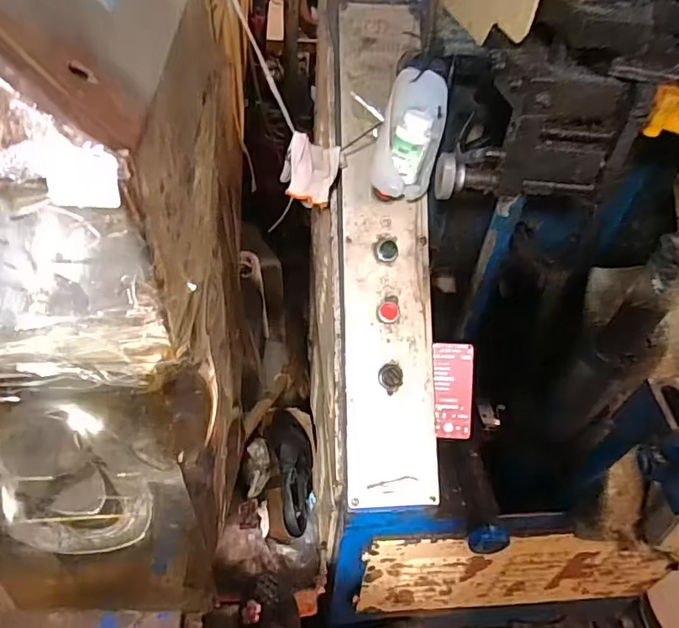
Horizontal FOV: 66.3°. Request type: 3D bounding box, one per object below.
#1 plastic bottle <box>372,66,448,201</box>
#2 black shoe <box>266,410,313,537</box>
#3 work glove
[{"bbox_3d":[0.093,-0.237,0.687,0.076,0.162,0.048,14,12,9],"label":"plastic bottle"},{"bbox_3d":[-0.093,0.302,1.017,0.086,0.062,0.242,-5,61,-11],"label":"black shoe"},{"bbox_3d":[-0.041,-0.195,0.716,0.078,0.083,0.038,2,43,-3],"label":"work glove"}]

